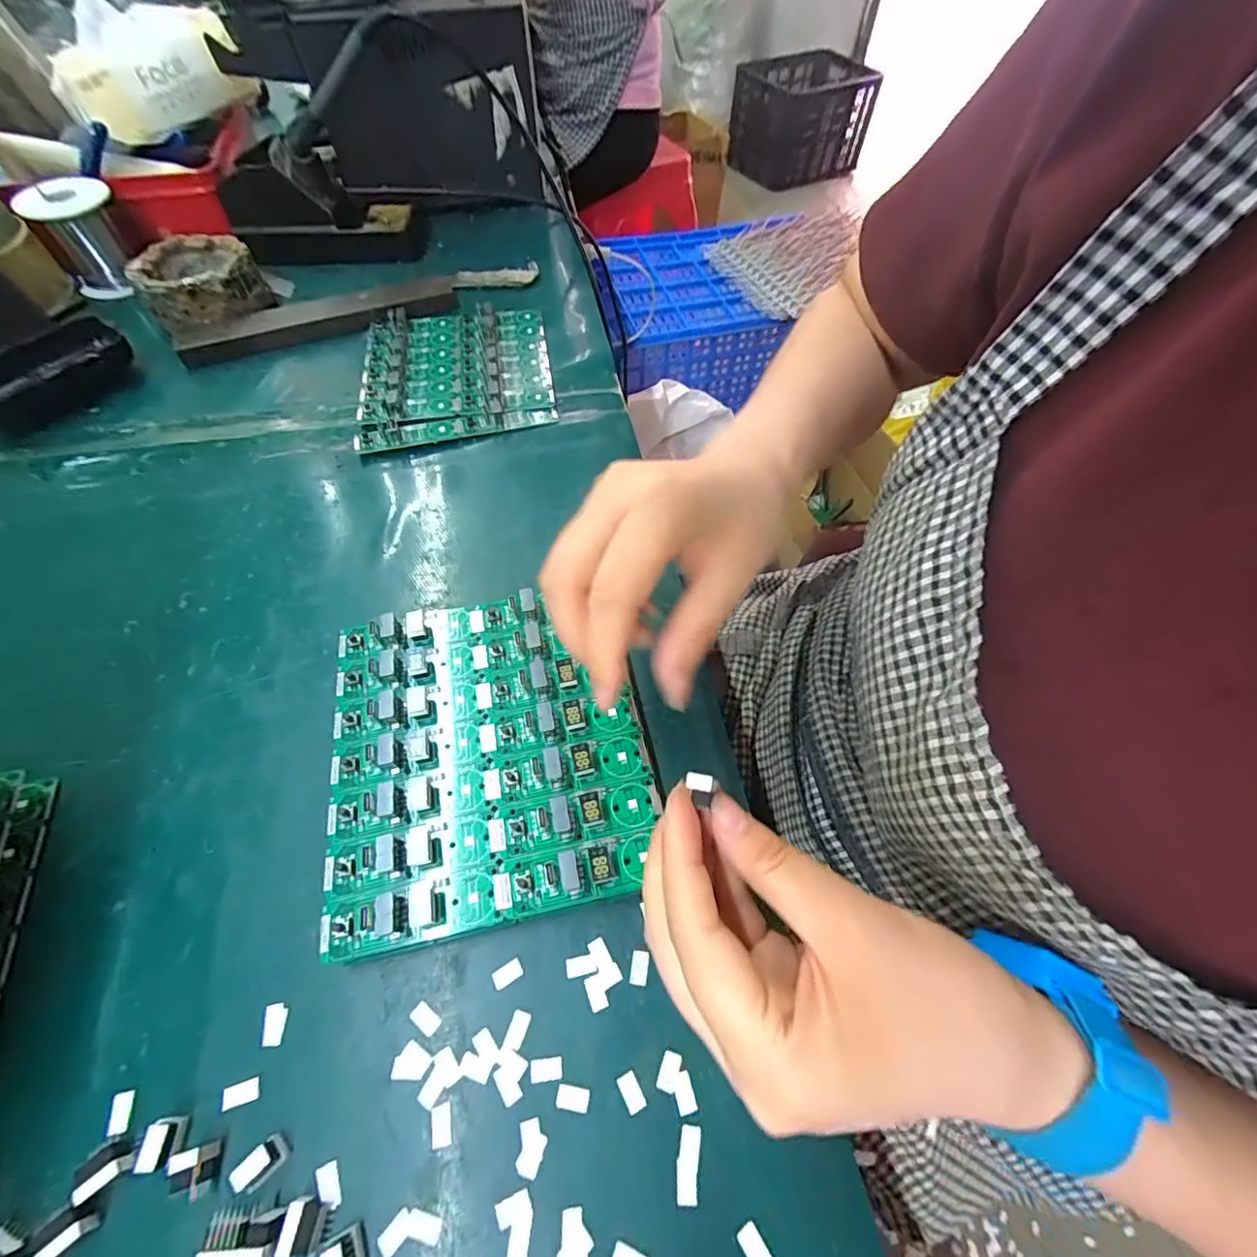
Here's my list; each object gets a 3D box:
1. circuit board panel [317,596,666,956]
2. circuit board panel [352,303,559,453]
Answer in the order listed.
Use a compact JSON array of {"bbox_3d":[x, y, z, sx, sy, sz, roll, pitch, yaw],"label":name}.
[{"bbox_3d":[-0.064,0.049,0.246,0.137,0.011,0.148,-11,60,-7],"label":"circuit board panel"},{"bbox_3d":[-0.129,-0.195,0.408,0.138,0.014,0.150,-11,60,-8],"label":"circuit board panel"}]

